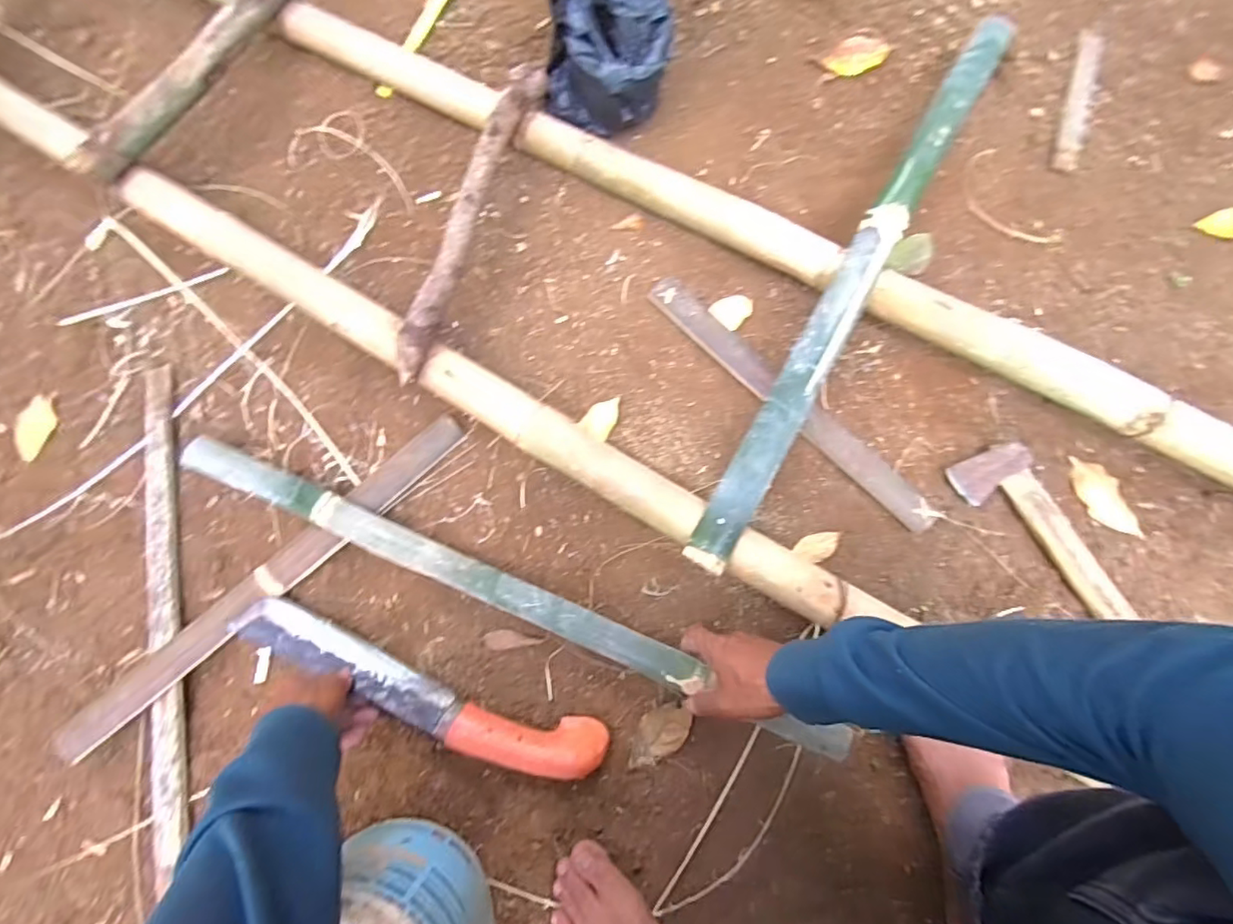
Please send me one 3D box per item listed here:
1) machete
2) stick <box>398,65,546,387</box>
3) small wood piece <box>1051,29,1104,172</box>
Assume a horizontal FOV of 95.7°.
[{"bbox_3d":[-0.200,0.223,0.550,0.384,0.037,0.065,19,75,10],"label":"machete"},{"bbox_3d":[-0.165,-0.288,0.636,0.037,0.040,0.417,16,75,6],"label":"stick"},{"bbox_3d":[0.608,-0.475,0.734,0.037,0.015,0.234,21,75,8],"label":"small wood piece"}]

